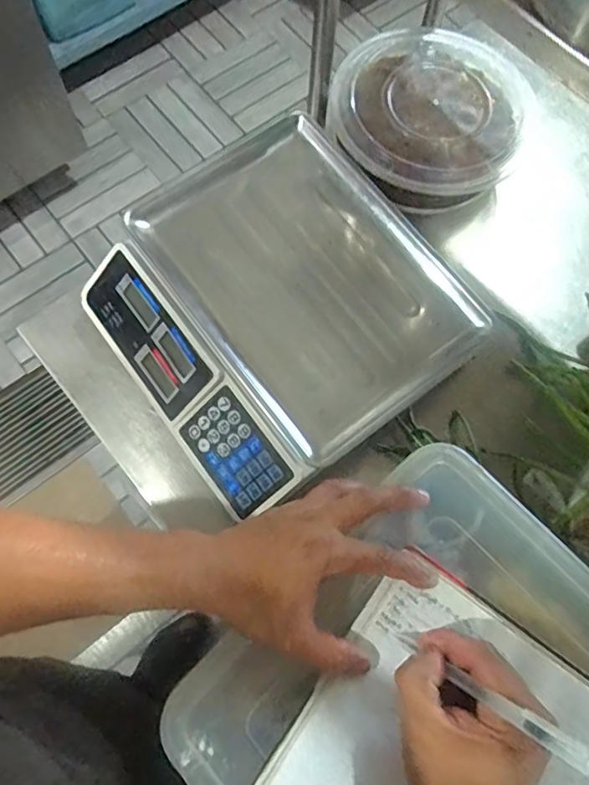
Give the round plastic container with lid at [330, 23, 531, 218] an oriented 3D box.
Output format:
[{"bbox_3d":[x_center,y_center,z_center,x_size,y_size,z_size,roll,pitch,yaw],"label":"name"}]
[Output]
[{"bbox_3d":[0.161,-0.341,0.698,0.224,0.075,0.228,1,72,-2],"label":"round plastic container with lid"}]

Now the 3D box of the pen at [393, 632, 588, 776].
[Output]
[{"bbox_3d":[0.110,0.176,0.330,0.008,0.140,0.011,44,73,-19],"label":"pen"}]

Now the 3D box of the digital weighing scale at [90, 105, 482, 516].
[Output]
[{"bbox_3d":[-0.017,-0.088,0.610,0.335,0.101,0.332,-35,76,-13],"label":"digital weighing scale"}]

